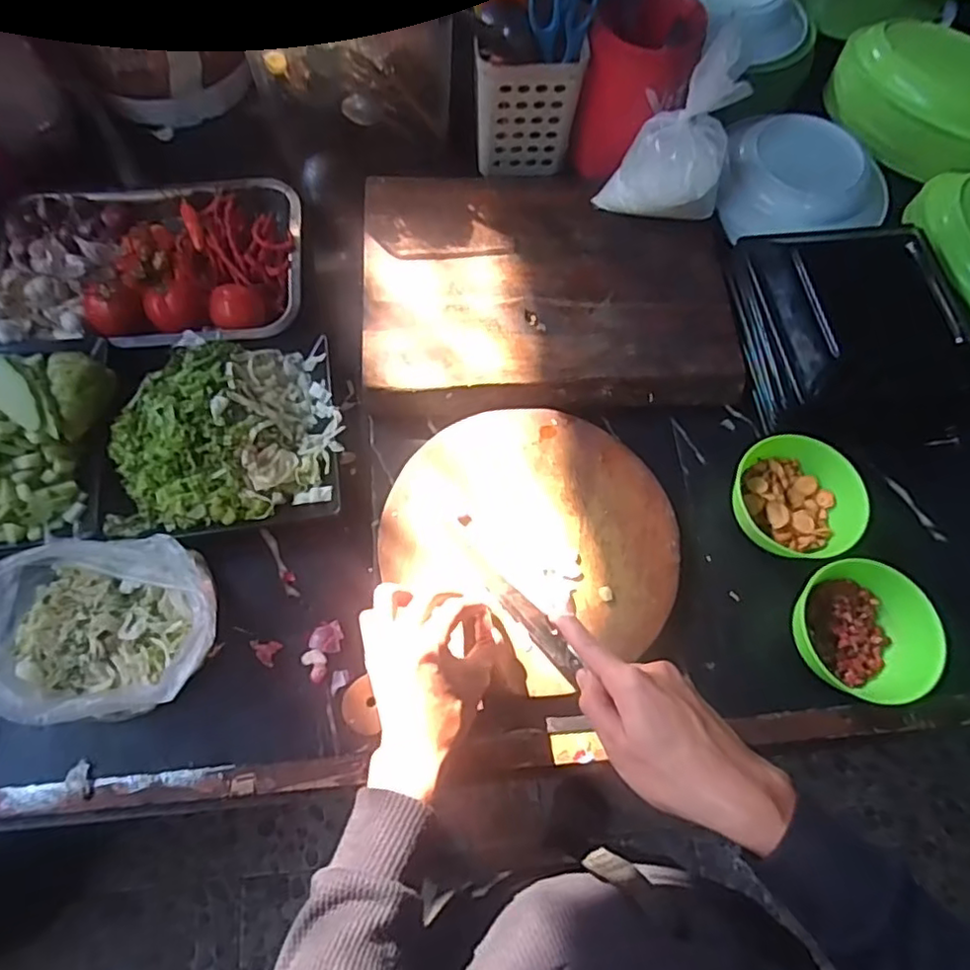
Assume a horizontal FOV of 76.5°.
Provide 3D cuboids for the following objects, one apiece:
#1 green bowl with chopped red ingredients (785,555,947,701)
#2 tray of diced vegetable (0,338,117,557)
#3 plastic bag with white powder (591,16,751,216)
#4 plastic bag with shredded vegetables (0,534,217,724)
[{"bbox_3d":[0.308,0.120,0.505,0.101,0.051,0.104,1,71,-2],"label":"green bowl with chopped red ingredients"},{"bbox_3d":[-0.423,-0.038,0.524,0.188,0.056,0.196,-5,71,-4],"label":"tray of diced vegetable"},{"bbox_3d":[0.187,-0.336,0.594,0.101,0.173,0.080,37,73,10],"label":"plastic bag with white powder"},{"bbox_3d":[-0.292,0.109,0.469,0.165,0.073,0.127,-4,71,-4],"label":"plastic bag with shredded vegetables"}]

